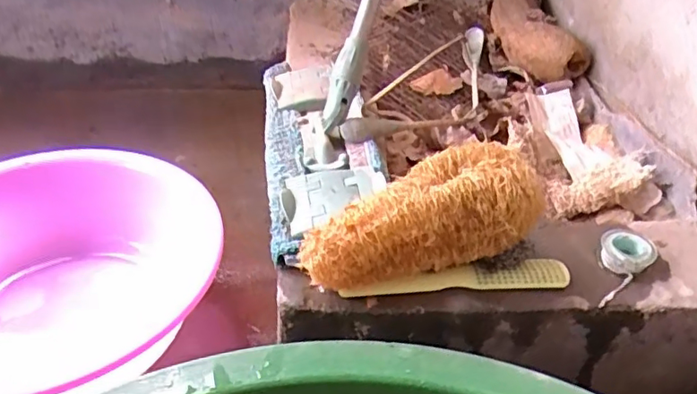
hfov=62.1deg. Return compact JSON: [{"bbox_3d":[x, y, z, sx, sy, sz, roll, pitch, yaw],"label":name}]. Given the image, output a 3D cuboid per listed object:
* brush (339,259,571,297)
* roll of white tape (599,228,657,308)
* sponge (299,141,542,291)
[{"bbox_3d":[0.099,0.076,0.515,0.207,0.026,0.026,-6,37,-9],"label":"brush"},{"bbox_3d":[0.257,0.065,0.542,0.046,0.020,0.098,19,40,22],"label":"roll of white tape"},{"bbox_3d":[0.060,0.017,0.506,0.215,0.080,0.086,-22,39,-2],"label":"sponge"}]

